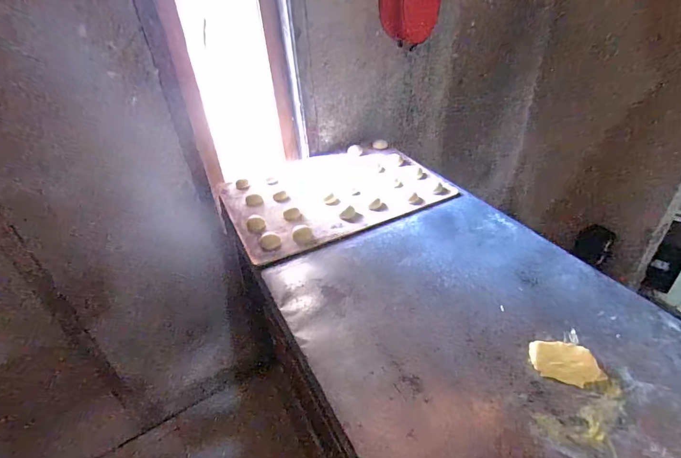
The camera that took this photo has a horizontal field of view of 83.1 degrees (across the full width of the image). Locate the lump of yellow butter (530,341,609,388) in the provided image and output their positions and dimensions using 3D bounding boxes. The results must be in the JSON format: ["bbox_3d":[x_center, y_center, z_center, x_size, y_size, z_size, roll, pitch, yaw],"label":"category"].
[{"bbox_3d":[0.372,0.219,0.636,0.097,0.023,0.076,4,38,10],"label":"lump of yellow butter"}]

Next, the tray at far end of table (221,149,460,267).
[{"bbox_3d":[-0.033,-0.124,1.139,0.575,0.035,0.445,-18,39,-18],"label":"tray at far end of table"}]

